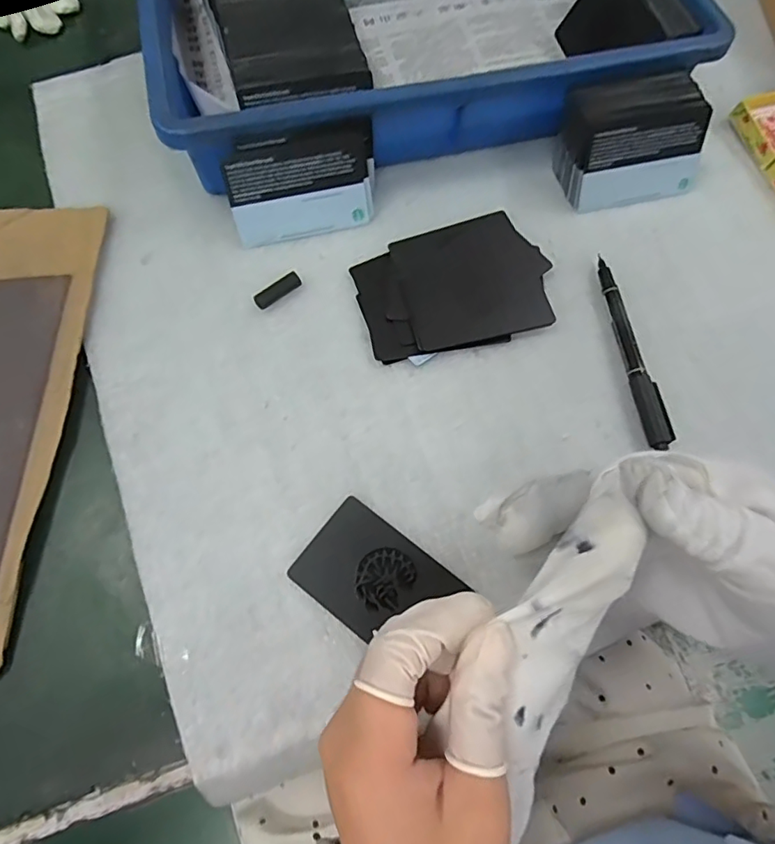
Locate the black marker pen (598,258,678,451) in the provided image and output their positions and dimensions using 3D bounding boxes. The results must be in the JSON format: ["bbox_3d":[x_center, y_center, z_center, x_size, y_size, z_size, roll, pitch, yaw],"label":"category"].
[{"bbox_3d":[0.149,-0.046,0.324,0.015,0.010,0.127,-7,68,-6],"label":"black marker pen"}]

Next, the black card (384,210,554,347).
[{"bbox_3d":[0.052,-0.091,0.334,0.087,0.005,0.083,-13,74,-8],"label":"black card"}]

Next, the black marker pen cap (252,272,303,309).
[{"bbox_3d":[-0.068,-0.082,0.329,0.032,0.011,0.007,-32,73,-15],"label":"black marker pen cap"}]

